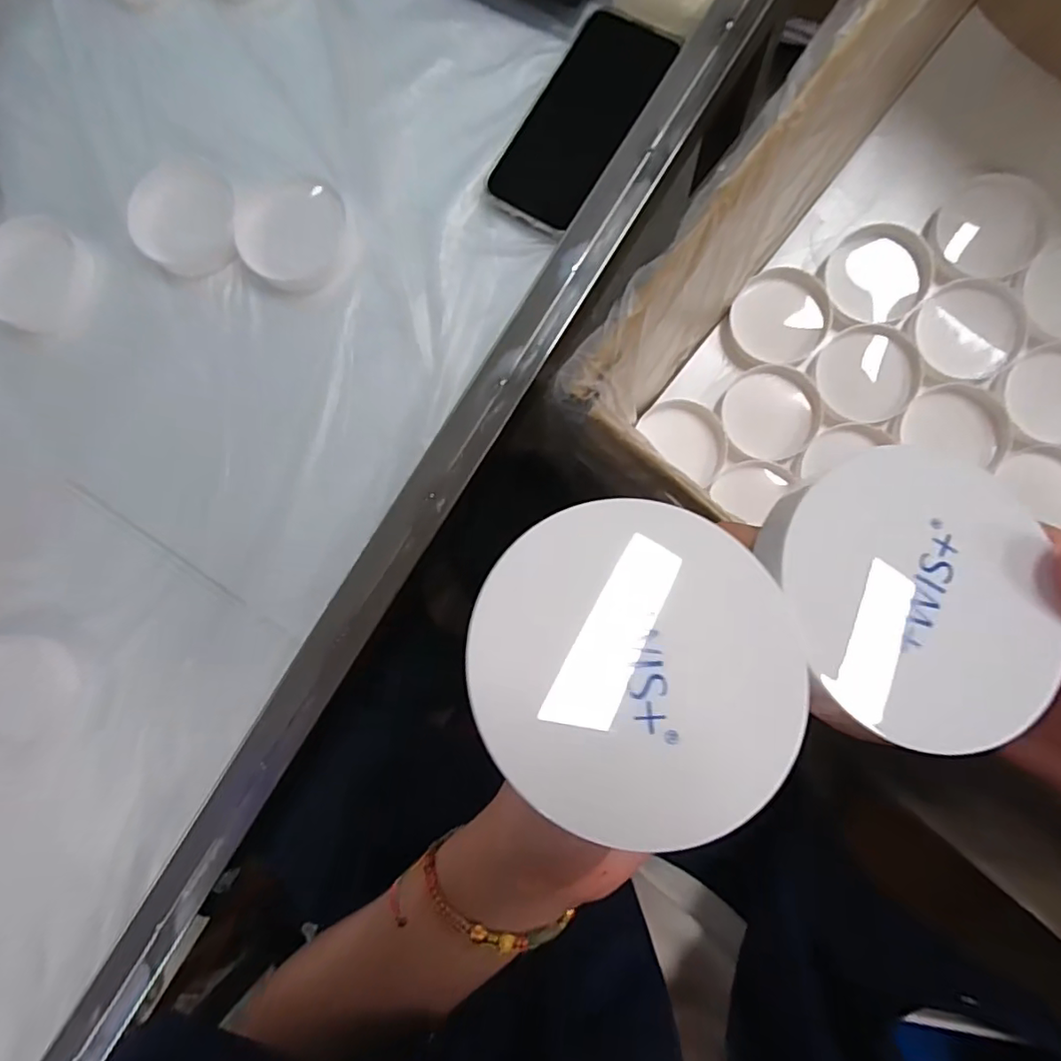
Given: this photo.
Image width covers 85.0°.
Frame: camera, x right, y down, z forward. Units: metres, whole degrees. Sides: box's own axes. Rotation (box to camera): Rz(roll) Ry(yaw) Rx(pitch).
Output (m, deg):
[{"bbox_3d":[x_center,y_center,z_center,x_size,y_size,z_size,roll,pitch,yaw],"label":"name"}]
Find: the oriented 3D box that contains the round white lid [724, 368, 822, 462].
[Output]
[{"bbox_3d":[0.196,-0.095,0.470,0.073,0.007,0.073,-1,84,5],"label":"round white lid"}]

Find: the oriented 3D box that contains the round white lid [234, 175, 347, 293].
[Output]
[{"bbox_3d":[-0.161,-0.201,0.389,0.070,0.009,0.076,-1,84,5],"label":"round white lid"}]

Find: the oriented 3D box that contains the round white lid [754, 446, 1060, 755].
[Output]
[{"bbox_3d":[0.098,0.017,0.152,0.072,0.019,0.072,-15,81,-9],"label":"round white lid"}]

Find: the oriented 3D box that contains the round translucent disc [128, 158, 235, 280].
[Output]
[{"bbox_3d":[-0.238,-0.216,0.397,0.071,0.012,0.088,-45,82,-1],"label":"round translucent disc"}]

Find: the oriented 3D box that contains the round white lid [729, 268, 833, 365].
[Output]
[{"bbox_3d":[0.204,-0.177,0.480,0.071,0.020,0.076,-1,84,5],"label":"round white lid"}]

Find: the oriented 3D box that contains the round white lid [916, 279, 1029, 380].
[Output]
[{"bbox_3d":[0.341,-0.156,0.449,0.068,0.019,0.075,-25,82,2],"label":"round white lid"}]

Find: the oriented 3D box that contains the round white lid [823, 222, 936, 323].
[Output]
[{"bbox_3d":[0.279,-0.203,0.462,0.070,0.020,0.071,-1,84,5],"label":"round white lid"}]

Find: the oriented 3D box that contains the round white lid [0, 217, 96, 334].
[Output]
[{"bbox_3d":[-0.349,-0.180,0.409,0.084,0.008,0.075,27,87,7],"label":"round white lid"}]

